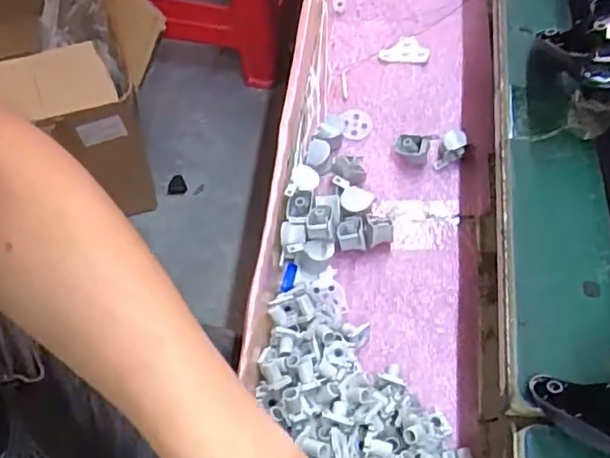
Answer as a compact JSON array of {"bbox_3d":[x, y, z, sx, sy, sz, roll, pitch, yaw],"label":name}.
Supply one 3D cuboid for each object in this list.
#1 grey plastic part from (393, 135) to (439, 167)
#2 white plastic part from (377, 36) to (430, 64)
[{"bbox_3d":[0.089,-0.064,0.491,0.033,0.019,0.018,4,66,5],"label":"grey plastic part"},{"bbox_3d":[0.090,-0.165,0.554,0.044,0.007,0.035,3,65,5],"label":"white plastic part"}]

